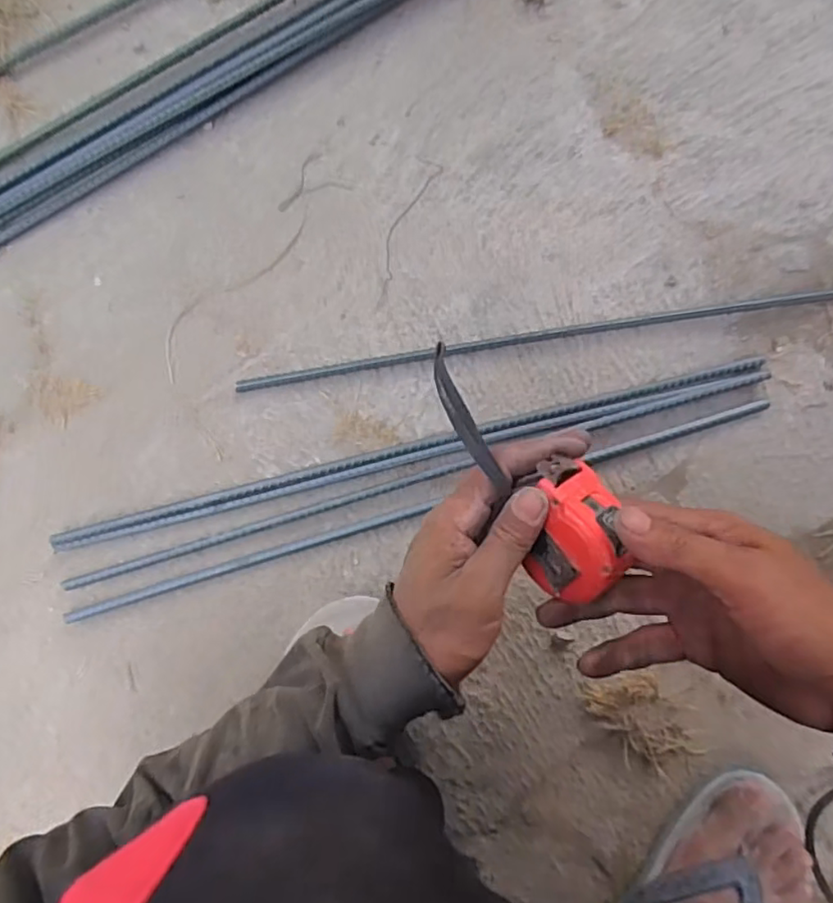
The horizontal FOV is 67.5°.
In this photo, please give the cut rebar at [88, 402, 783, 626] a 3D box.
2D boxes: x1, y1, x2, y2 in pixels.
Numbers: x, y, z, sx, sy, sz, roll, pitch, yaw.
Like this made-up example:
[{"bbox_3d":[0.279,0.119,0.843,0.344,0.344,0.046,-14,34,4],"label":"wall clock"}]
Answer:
[{"bbox_3d":[0.008,0.049,0.517,0.591,0.006,0.012,-17,87,-2],"label":"cut rebar"}]

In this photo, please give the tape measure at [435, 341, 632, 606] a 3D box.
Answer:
[{"bbox_3d":[0.054,0.009,0.331,0.056,0.038,0.149,-40,83,-3],"label":"tape measure"}]

